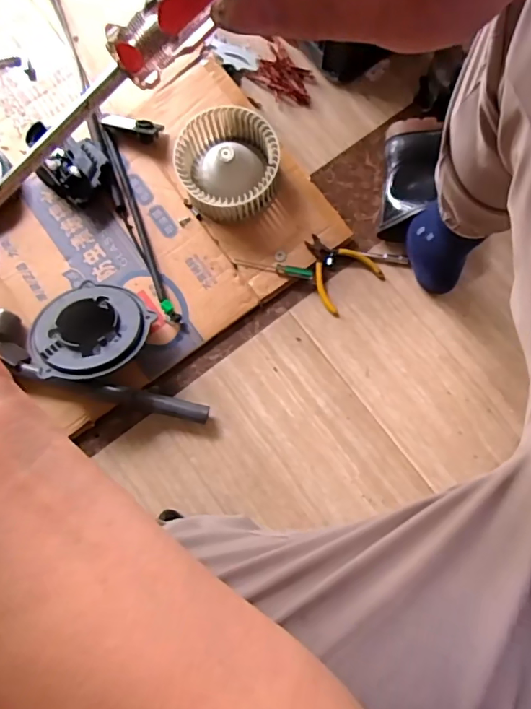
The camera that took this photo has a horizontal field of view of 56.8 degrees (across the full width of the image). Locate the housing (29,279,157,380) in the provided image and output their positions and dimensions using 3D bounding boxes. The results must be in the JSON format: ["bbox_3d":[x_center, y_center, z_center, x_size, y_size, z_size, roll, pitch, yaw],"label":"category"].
[{"bbox_3d":[-0.238,-0.027,0.661,0.141,0.035,0.153,30,63,17],"label":"housing"}]

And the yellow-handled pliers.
[{"bbox_3d":[0.105,-0.128,0.722,0.100,0.021,0.110,-39,82,-7],"label":"yellow-handled pliers"}]

